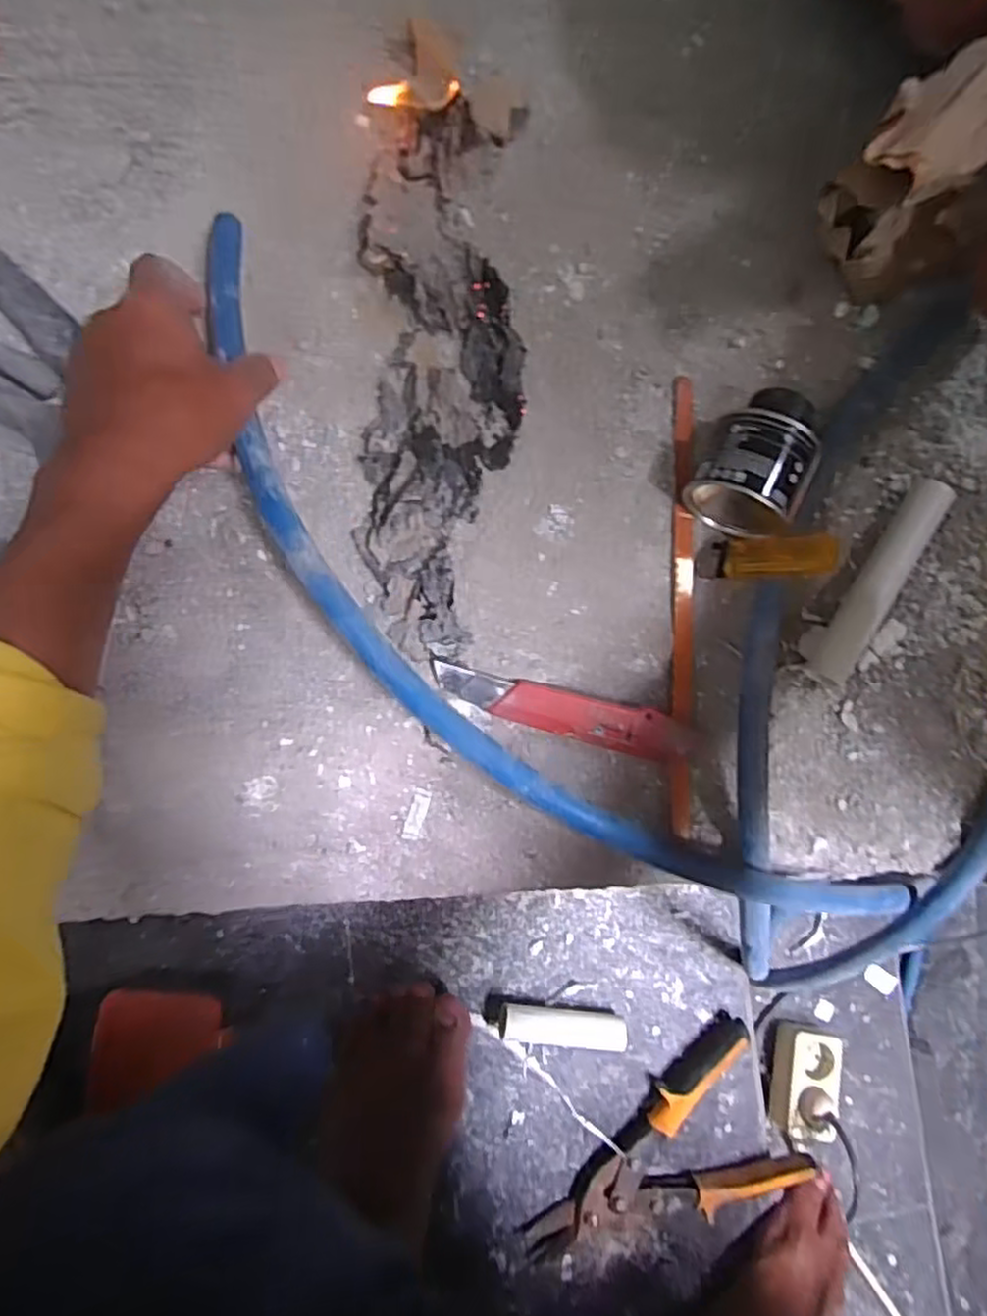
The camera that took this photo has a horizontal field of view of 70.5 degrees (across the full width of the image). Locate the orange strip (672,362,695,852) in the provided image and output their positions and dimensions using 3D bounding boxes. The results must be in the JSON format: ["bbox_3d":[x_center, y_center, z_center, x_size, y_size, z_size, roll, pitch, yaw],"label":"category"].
[{"bbox_3d":[0.125,-0.035,0.455,0.016,0.009,0.300,0,86,-6],"label":"orange strip"}]

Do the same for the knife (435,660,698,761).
[{"bbox_3d":[0.048,0.036,0.438,0.170,0.015,0.027,14,85,-5],"label":"knife"}]

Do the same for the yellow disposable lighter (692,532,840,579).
[{"bbox_3d":[0.171,-0.065,0.442,0.083,0.014,0.026,0,85,28],"label":"yellow disposable lighter"}]

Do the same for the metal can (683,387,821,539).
[{"bbox_3d":[0.166,-0.122,0.437,0.067,0.064,0.081,30,84,-3],"label":"metal can"}]

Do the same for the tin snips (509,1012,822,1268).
[{"bbox_3d":[0.145,0.422,0.563,0.239,0.031,0.118,-41,91,-7],"label":"tin snips"}]

